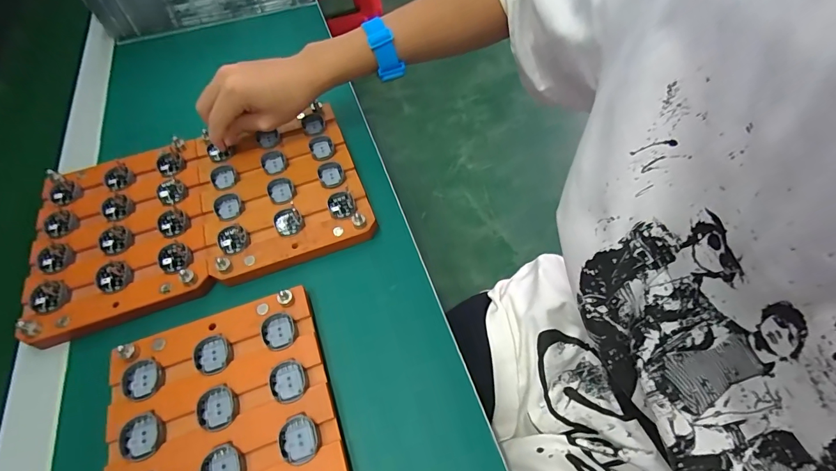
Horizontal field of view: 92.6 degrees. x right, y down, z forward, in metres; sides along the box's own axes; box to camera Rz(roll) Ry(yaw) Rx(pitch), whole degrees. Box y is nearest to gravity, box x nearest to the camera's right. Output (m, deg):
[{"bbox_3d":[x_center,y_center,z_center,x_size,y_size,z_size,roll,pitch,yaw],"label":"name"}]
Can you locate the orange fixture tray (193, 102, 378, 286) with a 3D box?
[{"bbox_3d":[-0.135,-0.051,0.393,0.147,0.016,0.176,-19,58,-9],"label":"orange fixture tray"}]

